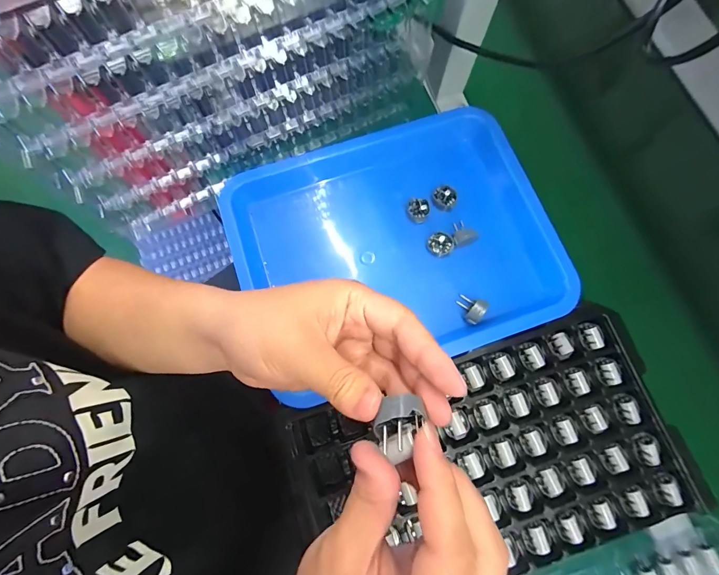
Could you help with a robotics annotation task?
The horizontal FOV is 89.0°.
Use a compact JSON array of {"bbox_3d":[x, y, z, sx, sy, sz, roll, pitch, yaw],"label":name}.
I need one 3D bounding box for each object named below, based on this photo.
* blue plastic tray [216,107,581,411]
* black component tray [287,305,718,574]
[{"bbox_3d":[0.032,-0.041,0.409,0.328,0.062,0.257,-18,76,-6],"label":"blue plastic tray"},{"bbox_3d":[0.125,0.160,0.344,0.343,0.019,0.192,-17,76,-5],"label":"black component tray"}]

